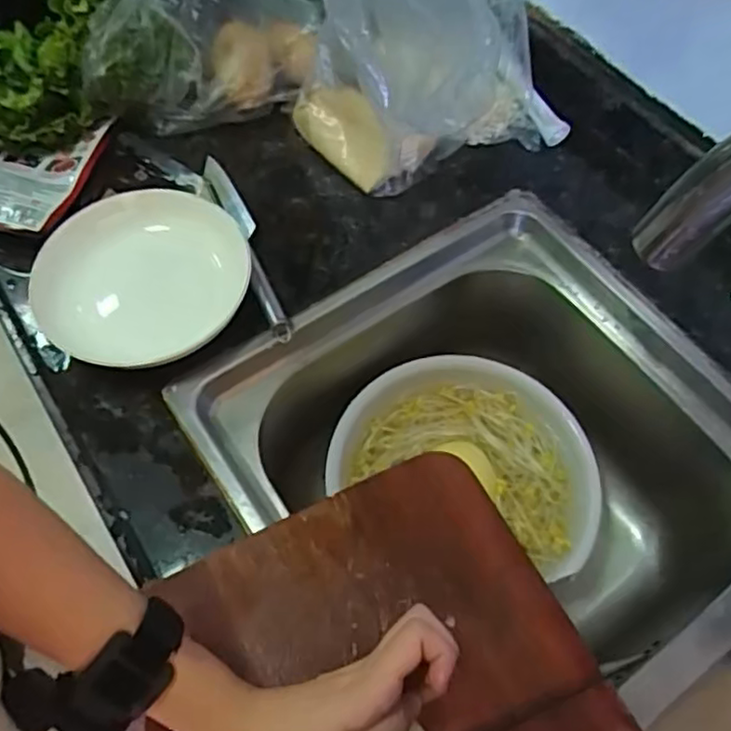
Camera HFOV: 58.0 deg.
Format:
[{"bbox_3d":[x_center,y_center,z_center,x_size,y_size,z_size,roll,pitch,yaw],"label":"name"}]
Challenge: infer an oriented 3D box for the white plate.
[{"bbox_3d":[-0.186,-0.076,0.548,0.174,0.037,0.137,-13,63,-8],"label":"white plate"}]

